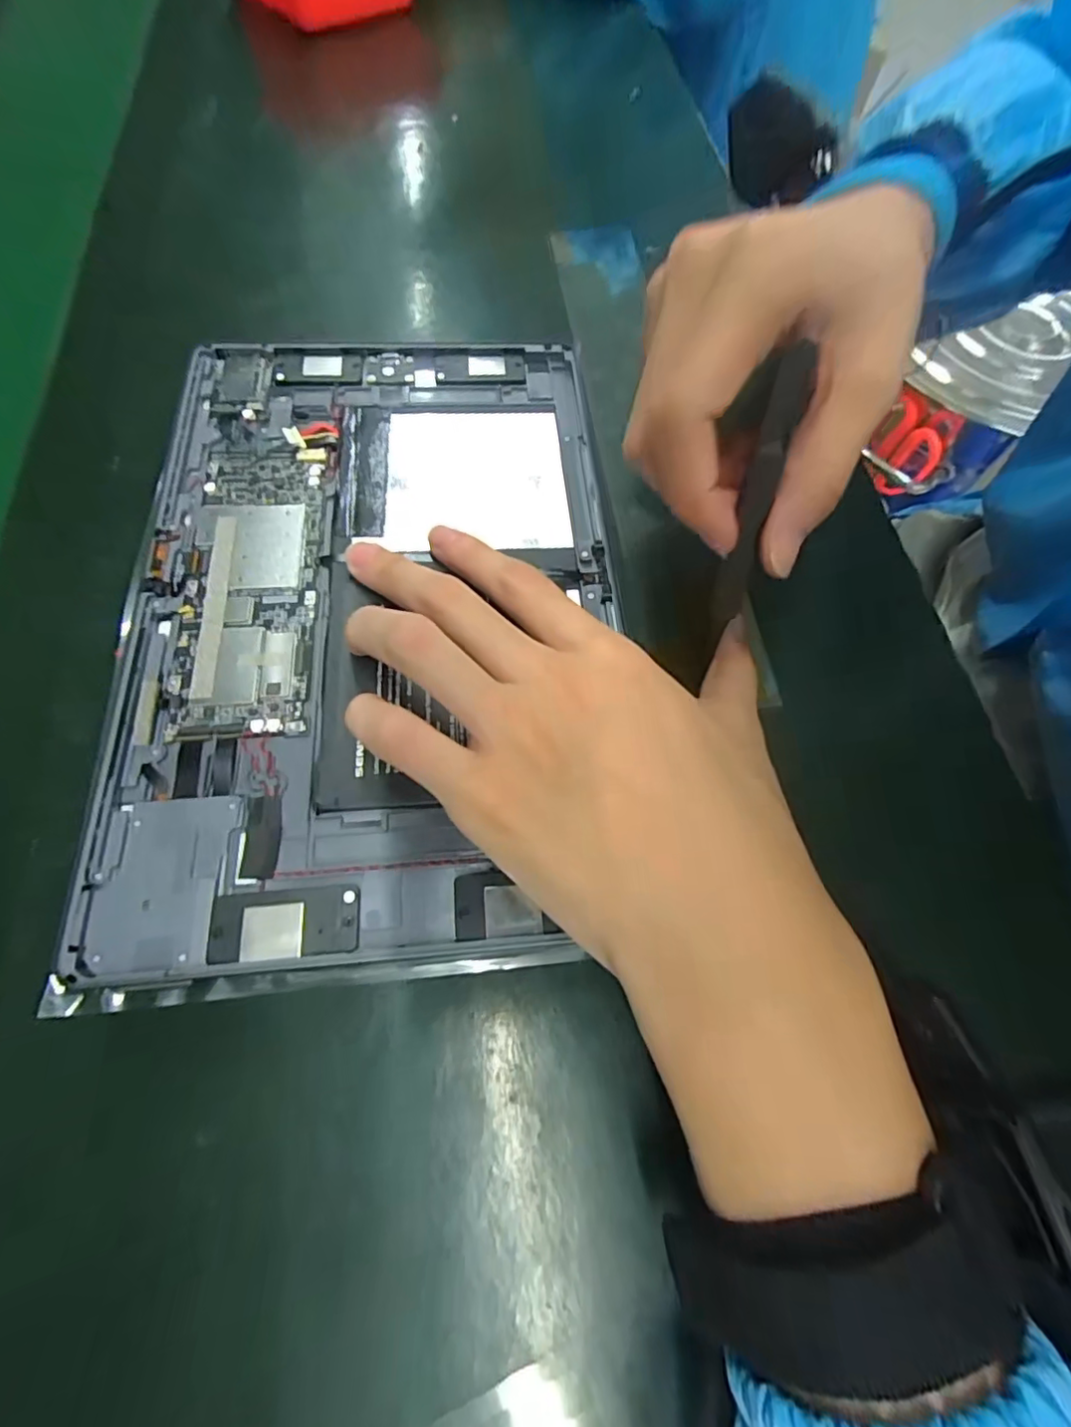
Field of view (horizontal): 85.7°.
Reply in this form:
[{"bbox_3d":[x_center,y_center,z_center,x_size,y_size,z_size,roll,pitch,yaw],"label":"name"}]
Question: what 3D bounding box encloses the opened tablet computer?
[{"bbox_3d":[-0.056,-0.045,0.208,0.165,0.020,0.255,-5,64,0],"label":"opened tablet computer"}]

